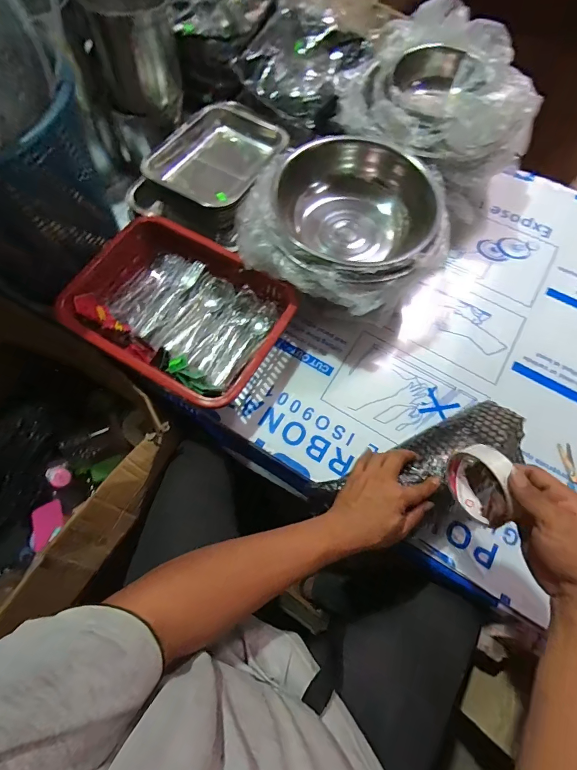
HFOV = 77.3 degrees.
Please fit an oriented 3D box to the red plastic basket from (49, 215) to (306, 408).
[{"bbox_3d":[-0.180,-0.127,0.619,0.335,0.095,0.236,30,75,11],"label":"red plastic basket"}]

